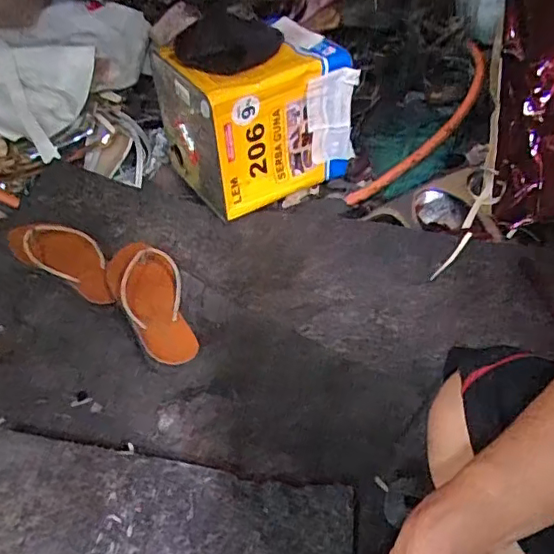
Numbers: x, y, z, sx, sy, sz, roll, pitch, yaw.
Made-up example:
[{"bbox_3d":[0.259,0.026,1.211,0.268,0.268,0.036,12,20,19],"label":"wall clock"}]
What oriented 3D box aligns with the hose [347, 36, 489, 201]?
[{"bbox_3d":[0.245,-0.253,0.975,0.370,0.146,0.033,-44,50,-7],"label":"hose"}]

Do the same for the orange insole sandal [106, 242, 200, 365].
[{"bbox_3d":[-0.177,0.030,0.794,0.091,0.036,0.223,-20,55,-18],"label":"orange insole sandal"}]

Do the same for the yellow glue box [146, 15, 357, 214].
[{"bbox_3d":[-0.036,-0.272,0.977,0.280,0.250,0.223,-21,39,-25],"label":"yellow glue box"}]

